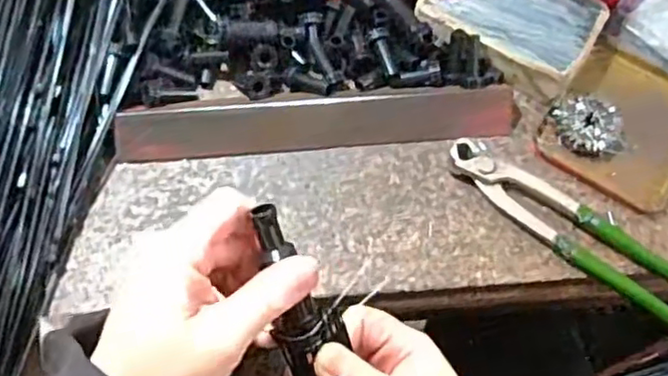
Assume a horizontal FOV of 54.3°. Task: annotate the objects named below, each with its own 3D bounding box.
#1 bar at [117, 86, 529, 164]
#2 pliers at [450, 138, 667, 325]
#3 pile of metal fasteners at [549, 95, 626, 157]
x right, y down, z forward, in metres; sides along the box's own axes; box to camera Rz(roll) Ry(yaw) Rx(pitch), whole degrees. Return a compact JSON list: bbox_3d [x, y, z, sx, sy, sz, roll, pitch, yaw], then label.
[{"bbox_3d":[-0.010,-0.049,0.478,0.287,0.026,0.035,-5,66,-3],"label":"bar"},{"bbox_3d":[0.166,0.030,0.445,0.198,0.017,0.039,38,70,15],"label":"pliers"},{"bbox_3d":[0.190,-0.046,0.485,0.049,0.015,0.047,1,65,-1],"label":"pile of metal fasteners"}]

